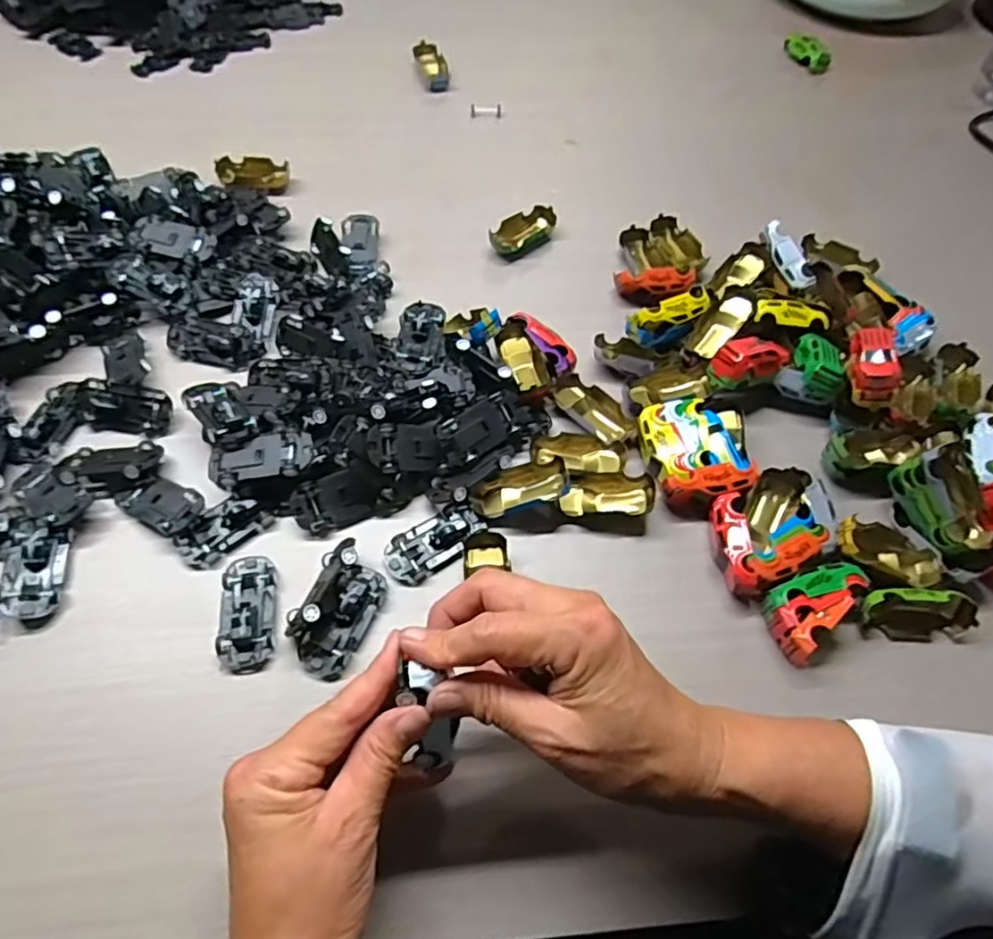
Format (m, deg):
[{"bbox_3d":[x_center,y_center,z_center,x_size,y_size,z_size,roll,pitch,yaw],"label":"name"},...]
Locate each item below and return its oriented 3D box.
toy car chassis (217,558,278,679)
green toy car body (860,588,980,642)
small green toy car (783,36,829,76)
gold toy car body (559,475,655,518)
[{"bbox_3d":[-0.145,0.082,0.375,0.029,0.015,0.069,-6,59,-7],"label":"toy car chassis"},{"bbox_3d":[0.255,0.087,0.391,0.065,0.022,0.024,1,59,-3],"label":"green toy car body"},{"bbox_3d":[0.354,-0.476,0.737,0.029,0.021,0.062,-24,63,-17],"label":"small green toy car"},{"bbox_3d":[0.074,0.016,0.428,0.059,0.015,0.027,0,59,-3],"label":"gold toy car body"}]

